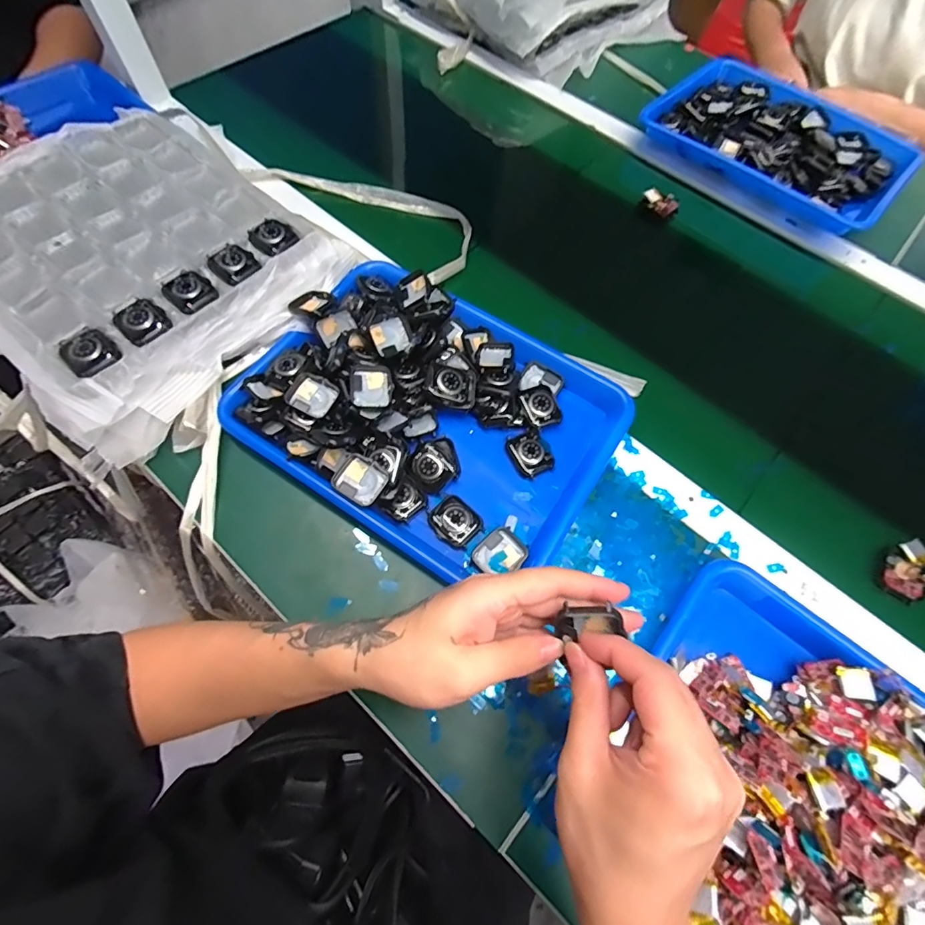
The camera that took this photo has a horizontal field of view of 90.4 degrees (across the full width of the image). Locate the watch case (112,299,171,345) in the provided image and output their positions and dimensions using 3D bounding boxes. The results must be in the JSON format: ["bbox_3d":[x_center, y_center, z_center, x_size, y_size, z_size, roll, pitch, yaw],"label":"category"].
[{"bbox_3d":[-0.288,-0.127,0.412,0.046,0.005,0.038,39,70,14],"label":"watch case"}]

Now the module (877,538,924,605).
[{"bbox_3d":[0.400,0.097,0.411,0.034,0.009,0.057,34,79,22],"label":"module"}]

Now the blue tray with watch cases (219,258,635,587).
[{"bbox_3d":[-0.033,-0.051,0.441,0.335,0.047,0.249,32,69,11],"label":"blue tray with watch cases"}]

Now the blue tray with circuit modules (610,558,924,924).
[{"bbox_3d":[0.263,0.256,0.306,0.328,0.069,0.247,39,70,14],"label":"blue tray with circuit modules"}]

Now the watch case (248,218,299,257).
[{"bbox_3d":[-0.192,-0.228,0.461,0.046,0.007,0.038,34,69,12],"label":"watch case"}]

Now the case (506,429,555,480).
[{"bbox_3d":[0.064,-0.008,0.442,0.033,0.013,0.044,-29,70,-14],"label":"case"}]

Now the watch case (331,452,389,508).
[{"bbox_3d":[-0.088,0.015,0.397,0.042,0.008,0.036,33,69,12],"label":"watch case"}]

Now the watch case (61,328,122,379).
[{"bbox_3d":[-0.322,-0.096,0.395,0.046,0.008,0.038,39,70,14],"label":"watch case"}]

